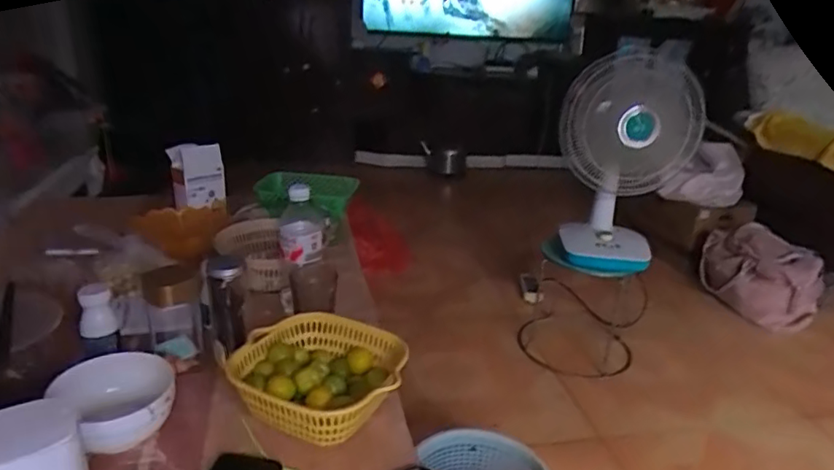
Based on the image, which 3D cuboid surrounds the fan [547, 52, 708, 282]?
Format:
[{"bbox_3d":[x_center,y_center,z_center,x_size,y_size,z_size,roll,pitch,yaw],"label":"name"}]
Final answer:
[{"bbox_3d":[0.526,-0.172,1.475,0.336,0.533,0.234,12,23,21],"label":"fan"}]

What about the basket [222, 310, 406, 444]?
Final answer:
[{"bbox_3d":[-0.126,0.189,0.737,0.208,0.083,0.191,3,22,-1],"label":"basket"}]

